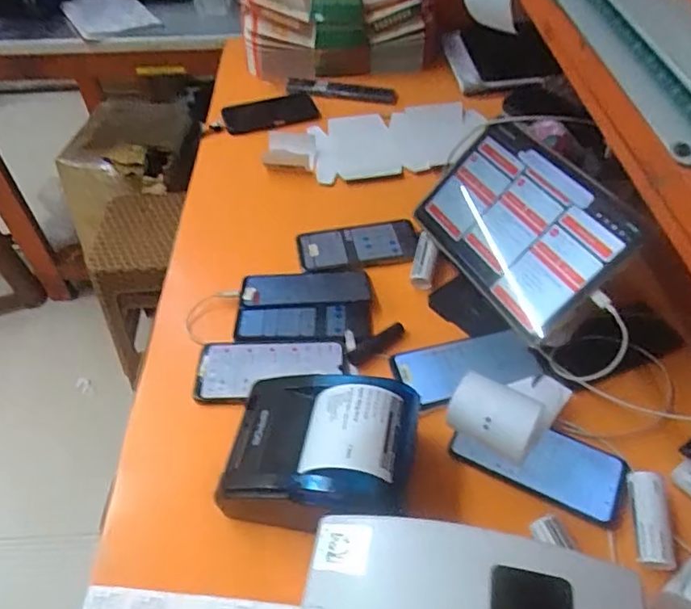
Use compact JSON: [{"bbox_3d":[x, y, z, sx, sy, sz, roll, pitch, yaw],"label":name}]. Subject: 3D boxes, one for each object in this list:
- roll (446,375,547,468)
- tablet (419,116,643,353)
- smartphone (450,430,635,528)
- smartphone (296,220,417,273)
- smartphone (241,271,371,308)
[{"bbox_3d":[0.148,0.116,0.548,0.086,0.061,0.070,20,52,18],"label":"roll"},{"bbox_3d":[0.194,-0.095,0.637,0.019,0.161,0.257,19,28,-46],"label":"tablet"},{"bbox_3d":[0.195,0.153,0.552,0.162,0.011,0.069,21,53,19],"label":"smartphone"},{"bbox_3d":[0.018,-0.081,0.766,0.163,0.014,0.078,-10,56,-2],"label":"smartphone"},{"bbox_3d":[-0.051,-0.023,0.704,0.160,0.013,0.067,-2,49,0],"label":"smartphone"}]

